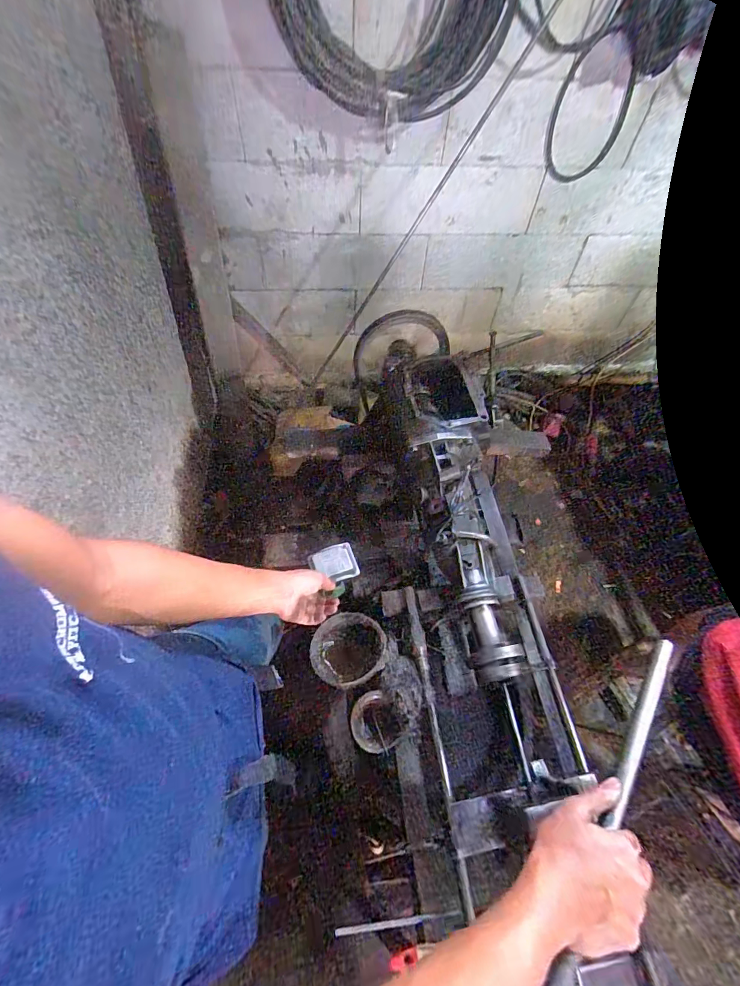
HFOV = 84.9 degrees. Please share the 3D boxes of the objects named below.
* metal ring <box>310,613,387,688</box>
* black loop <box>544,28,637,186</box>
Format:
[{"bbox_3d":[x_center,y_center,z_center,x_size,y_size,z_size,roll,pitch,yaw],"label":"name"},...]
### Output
[{"bbox_3d":[-0.039,0.267,0.694,0.122,0.032,0.119,2,58,-3],"label":"metal ring"},{"bbox_3d":[0.647,-1.115,1.192,0.245,0.329,0.030,-8,57,-5],"label":"black loop"}]

